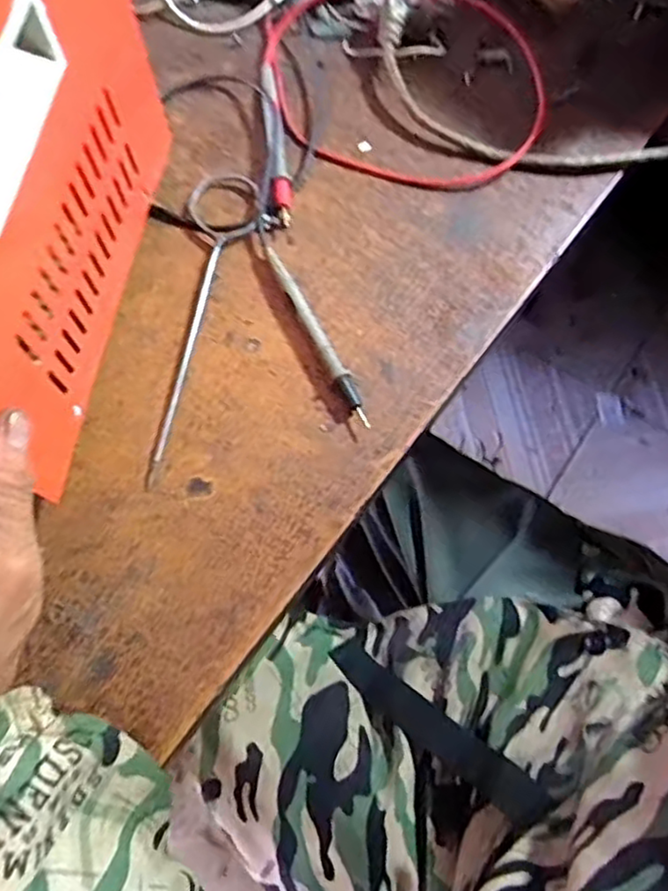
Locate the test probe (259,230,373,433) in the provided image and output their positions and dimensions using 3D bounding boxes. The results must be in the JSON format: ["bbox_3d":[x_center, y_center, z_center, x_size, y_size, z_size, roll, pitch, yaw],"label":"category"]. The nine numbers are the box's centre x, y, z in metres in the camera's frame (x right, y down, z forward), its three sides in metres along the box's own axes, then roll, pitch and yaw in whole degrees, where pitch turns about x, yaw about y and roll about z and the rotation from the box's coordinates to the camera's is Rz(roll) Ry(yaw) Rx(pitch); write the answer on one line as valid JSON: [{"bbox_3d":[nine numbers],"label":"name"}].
[{"bbox_3d":[-0.012,-0.068,0.383,0.010,0.012,0.130,-26,74,-6],"label":"test probe"}]

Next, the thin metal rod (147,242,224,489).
[{"bbox_3d":[-0.083,-0.048,0.379,0.007,0.005,0.146,11,74,5],"label":"thin metal rod"}]

